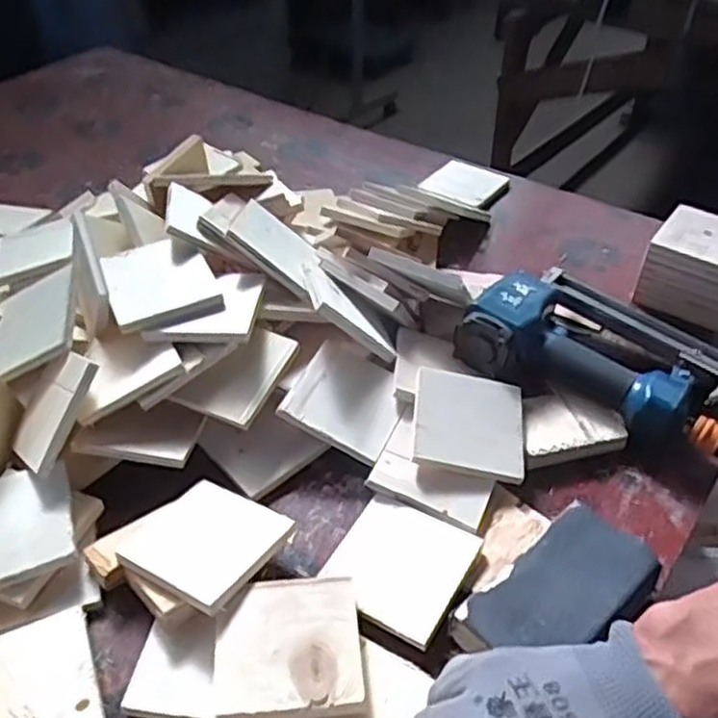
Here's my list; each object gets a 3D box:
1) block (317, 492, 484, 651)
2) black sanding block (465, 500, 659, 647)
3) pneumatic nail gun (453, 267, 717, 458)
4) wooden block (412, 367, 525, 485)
[{"bbox_3d":[0.028,0.144,0.521,0.092,0.011,0.088,22,48,24],"label":"block"},{"bbox_3d":[0.136,0.157,0.491,0.131,0.023,0.071,-28,47,-30],"label":"black sanding block"},{"bbox_3d":[0.230,-0.014,0.648,0.255,0.065,0.142,19,43,22],"label":"pneumatic nail gun"},{"bbox_3d":[0.090,0.051,0.595,0.090,0.010,0.091,13,52,-6],"label":"wooden block"}]

